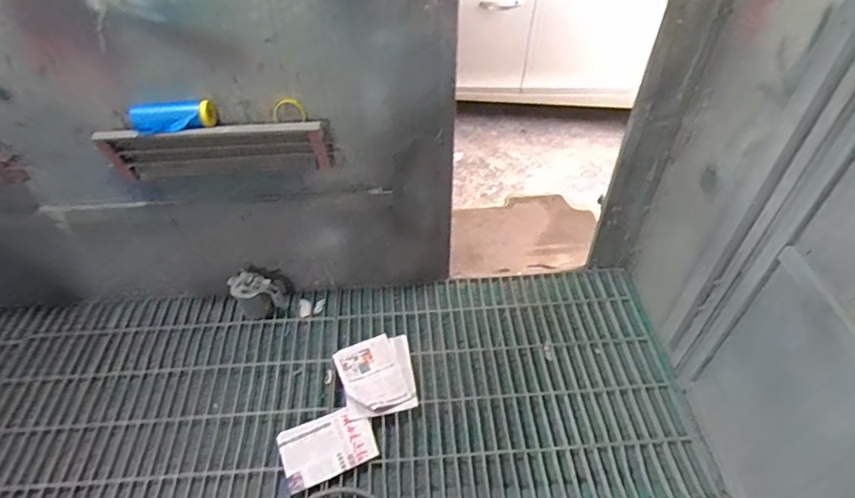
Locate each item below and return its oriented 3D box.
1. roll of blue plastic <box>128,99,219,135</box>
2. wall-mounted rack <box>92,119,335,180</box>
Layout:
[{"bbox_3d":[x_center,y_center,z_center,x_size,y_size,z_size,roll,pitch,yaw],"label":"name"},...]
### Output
[{"bbox_3d":[-0.725,-0.375,1.425,0.239,0.097,0.075,-7,45,-5],"label":"roll of blue plastic"},{"bbox_3d":[-0.632,-0.304,1.528,0.665,0.197,0.086,-6,45,-4],"label":"wall-mounted rack"}]

